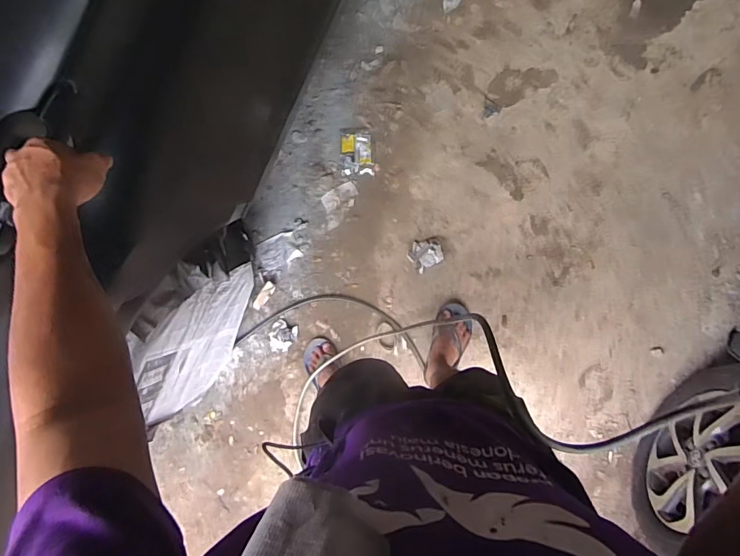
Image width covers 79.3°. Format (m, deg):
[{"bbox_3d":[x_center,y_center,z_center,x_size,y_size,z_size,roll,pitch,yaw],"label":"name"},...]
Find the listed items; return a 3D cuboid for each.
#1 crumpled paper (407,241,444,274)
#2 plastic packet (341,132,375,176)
[{"bbox_3d":[0.180,-0.081,1.465,0.116,0.059,0.108,-29,87,9],"label":"crumpled paper"},{"bbox_3d":[-0.045,-0.423,1.519,0.112,0.024,0.138,-3,91,9],"label":"plastic packet"}]

